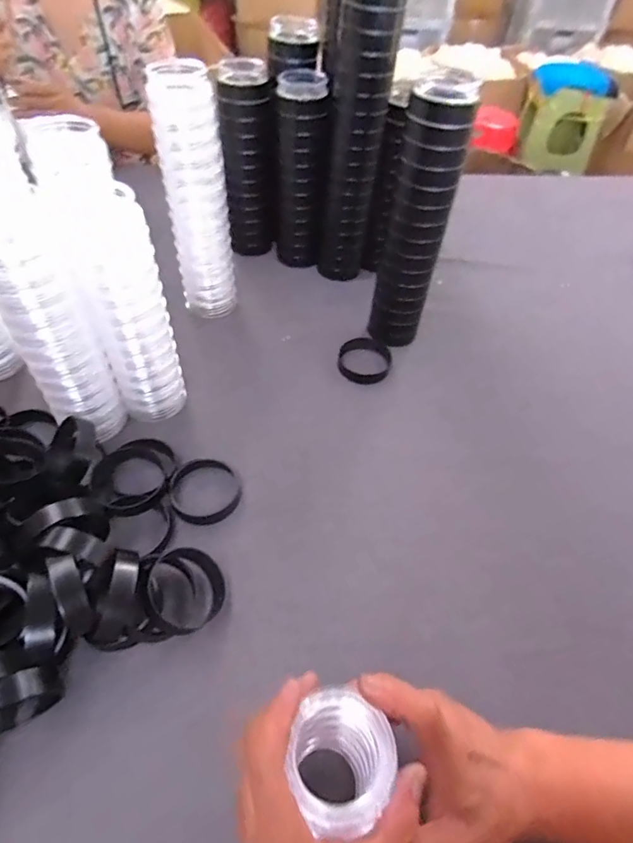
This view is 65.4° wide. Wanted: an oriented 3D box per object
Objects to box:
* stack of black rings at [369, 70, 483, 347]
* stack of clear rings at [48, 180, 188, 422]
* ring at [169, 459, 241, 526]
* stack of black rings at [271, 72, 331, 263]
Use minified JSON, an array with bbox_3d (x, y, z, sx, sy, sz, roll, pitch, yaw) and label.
[{"bbox_3d":[0.118,-0.228,0.577,0.072,0.293,0.081,16,53,7],"label":"stack of black rings"},{"bbox_3d":[-0.183,-0.103,0.491,0.070,0.235,0.068,-17,56,-17],"label":"stack of clear rings"},{"bbox_3d":[-0.112,0.068,0.496,0.070,0.011,0.069,2,52,-3],"label":"ring"},{"bbox_3d":[-0.026,-0.336,0.695,0.071,0.247,0.076,0,52,-5],"label":"stack of black rings"}]

